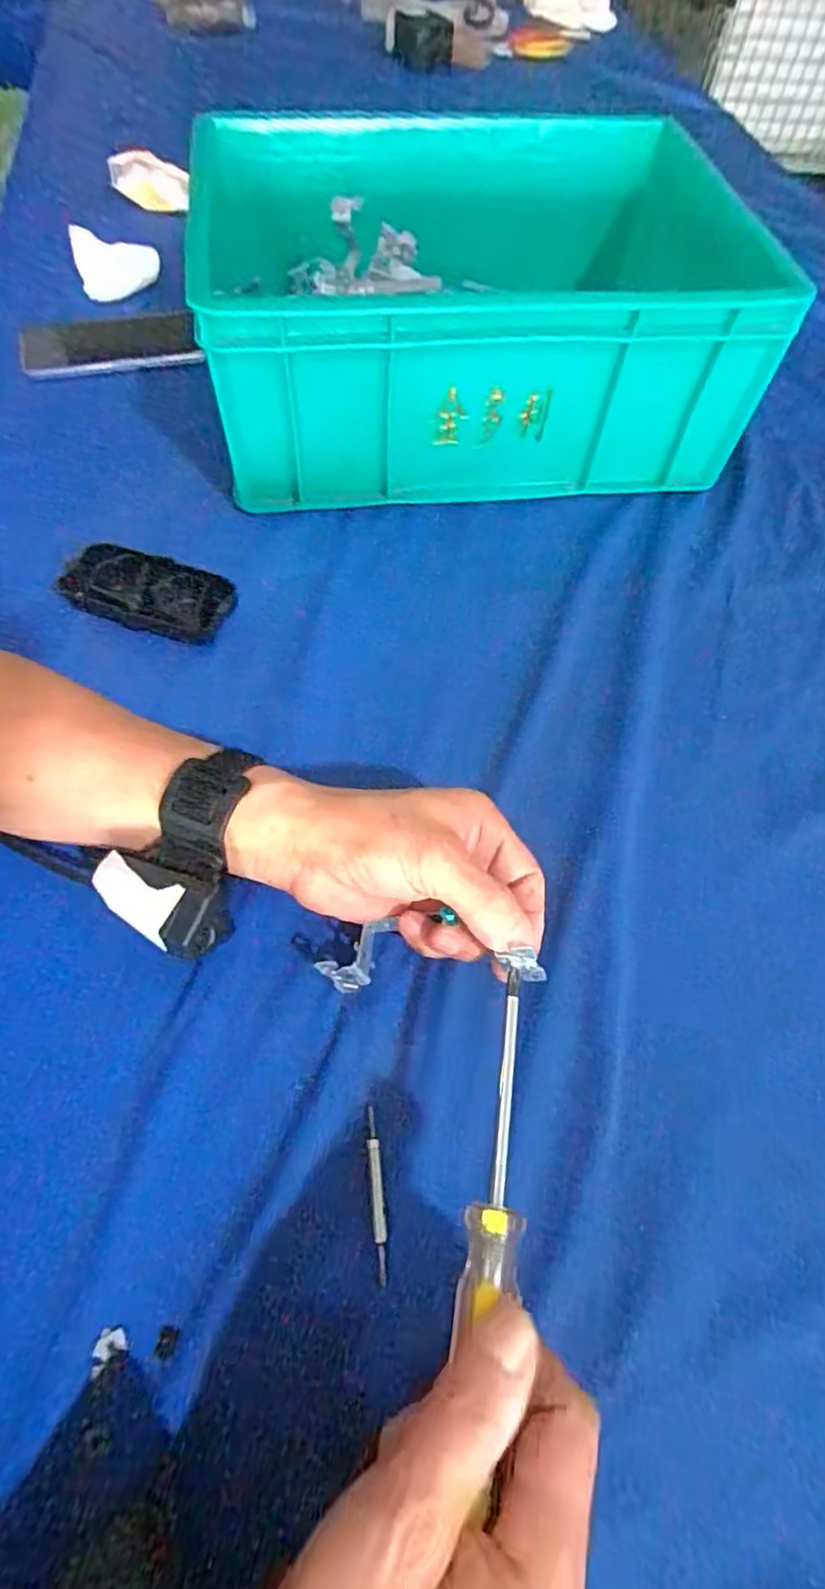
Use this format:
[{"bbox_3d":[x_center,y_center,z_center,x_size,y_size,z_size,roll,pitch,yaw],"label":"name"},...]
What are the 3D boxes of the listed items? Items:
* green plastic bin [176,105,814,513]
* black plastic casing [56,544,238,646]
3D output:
[{"bbox_3d":[0.057,-0.403,0.545,0.421,0.147,0.323,-6,61,-6],"label":"green plastic bin"},{"bbox_3d":[-0.177,-0.136,0.451,0.113,0.029,0.045,14,61,5],"label":"black plastic casing"}]

